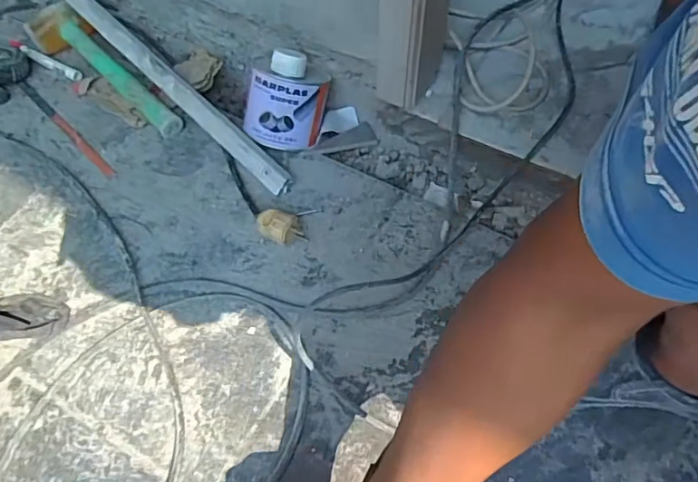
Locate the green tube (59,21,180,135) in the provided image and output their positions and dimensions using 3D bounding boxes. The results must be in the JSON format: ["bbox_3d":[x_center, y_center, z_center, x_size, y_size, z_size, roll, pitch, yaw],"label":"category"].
[{"bbox_3d":[-0.327,-0.233,0.746,0.031,0.035,0.273,-42,65,-19],"label":"green tube"}]

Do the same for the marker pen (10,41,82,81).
[{"bbox_3d":[-0.453,-0.270,0.790,0.145,0.013,0.016,28,65,19],"label":"marker pen"}]

